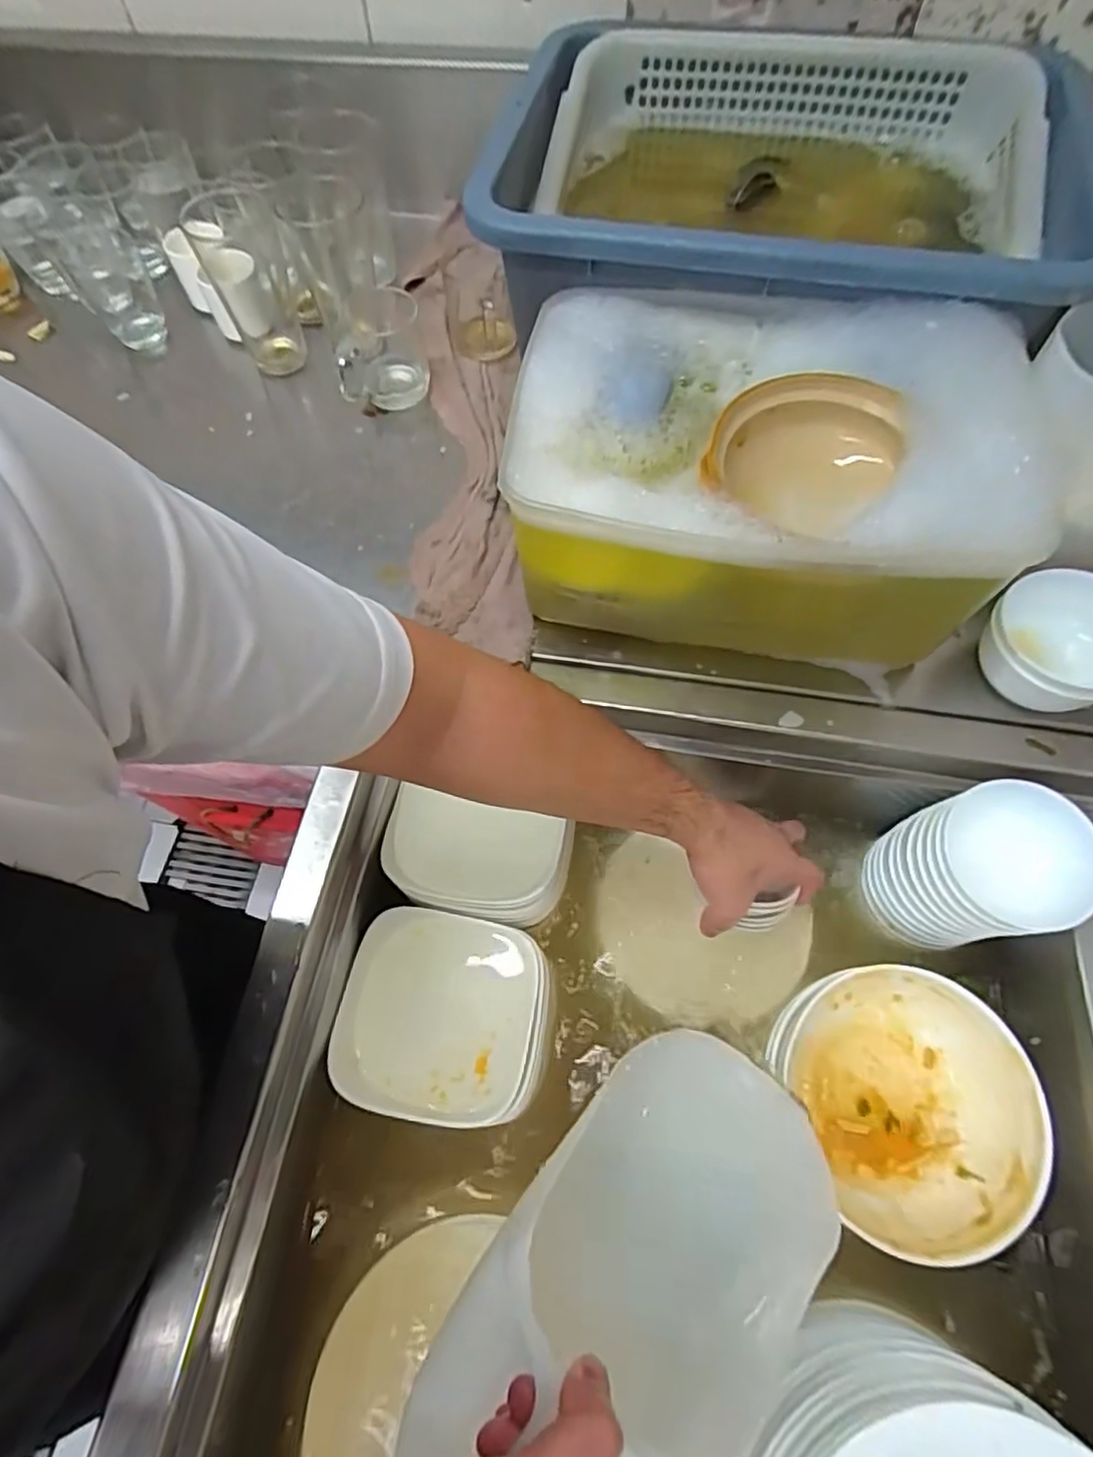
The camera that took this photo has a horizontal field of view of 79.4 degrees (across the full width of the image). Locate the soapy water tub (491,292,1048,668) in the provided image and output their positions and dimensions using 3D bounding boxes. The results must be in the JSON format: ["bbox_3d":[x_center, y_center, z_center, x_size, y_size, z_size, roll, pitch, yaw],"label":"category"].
[{"bbox_3d":[0.160,-0.199,0.531,0.349,0.171,0.252,10,65,7],"label":"soapy water tub"}]

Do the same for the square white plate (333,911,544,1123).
[{"bbox_3d":[-0.084,0.225,0.526,0.151,0.030,0.146,15,68,-7],"label":"square white plate"}]

